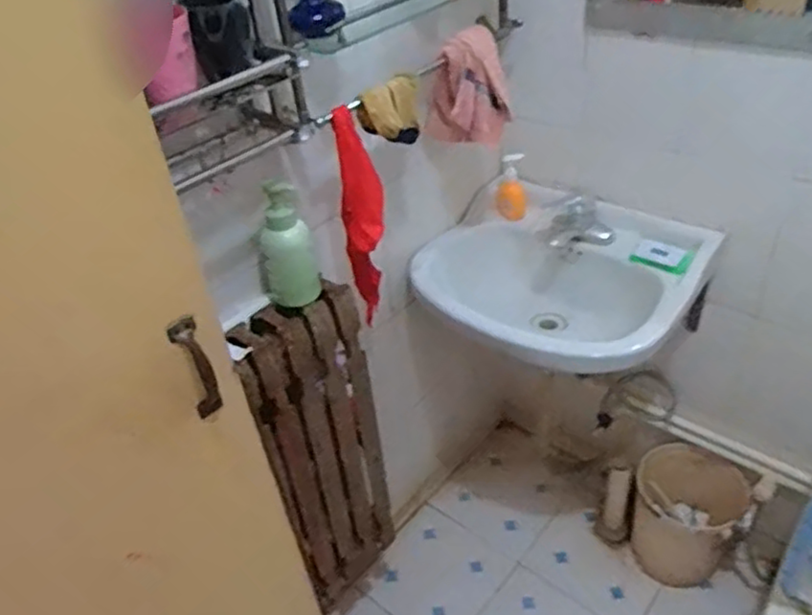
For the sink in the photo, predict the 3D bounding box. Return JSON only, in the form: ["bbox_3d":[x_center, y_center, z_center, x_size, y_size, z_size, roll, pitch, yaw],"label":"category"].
[{"bbox_3d":[0.280,-0.036,1.334,0.512,0.203,0.411,22,47,33],"label":"sink"}]

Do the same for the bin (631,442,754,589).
[{"bbox_3d":[0.653,0.492,1.579,0.232,0.264,0.229,14,43,26],"label":"bin"}]

